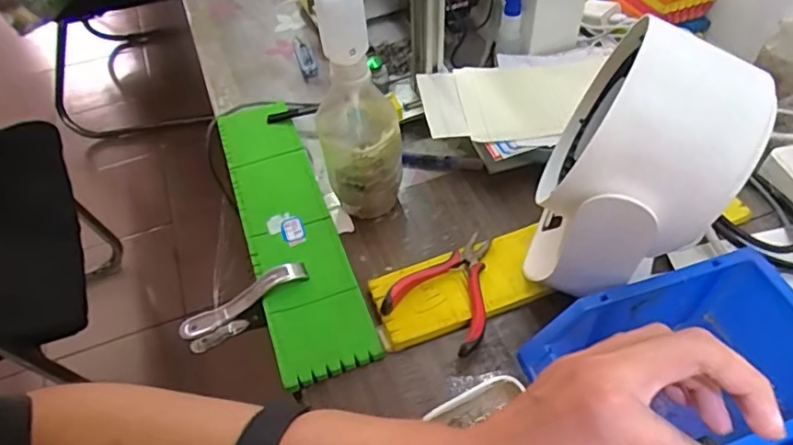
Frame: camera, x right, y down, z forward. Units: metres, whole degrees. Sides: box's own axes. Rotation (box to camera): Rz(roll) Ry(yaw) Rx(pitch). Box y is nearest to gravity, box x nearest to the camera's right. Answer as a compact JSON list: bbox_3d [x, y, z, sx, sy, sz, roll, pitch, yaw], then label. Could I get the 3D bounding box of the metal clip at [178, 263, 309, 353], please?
[{"bbox_3d":[-0.136,0.074,0.492,0.124,0.048,0.017,-35,53,2],"label":"metal clip"}]

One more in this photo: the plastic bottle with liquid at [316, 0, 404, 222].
[{"bbox_3d":[-0.035,-0.100,0.491,0.073,0.224,0.082,-6,49,-2],"label":"plastic bottle with liquid"}]

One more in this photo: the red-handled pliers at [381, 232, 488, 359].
[{"bbox_3d":[0.051,0.051,0.469,0.083,0.017,0.105,23,52,27],"label":"red-handled pliers"}]

